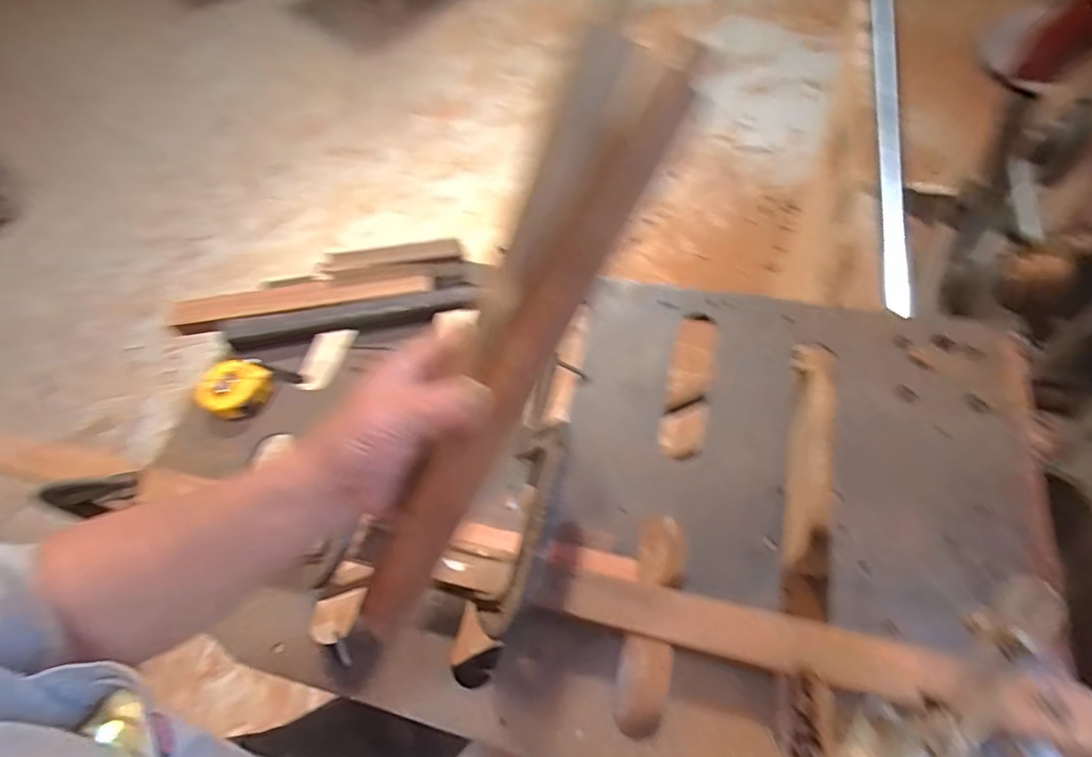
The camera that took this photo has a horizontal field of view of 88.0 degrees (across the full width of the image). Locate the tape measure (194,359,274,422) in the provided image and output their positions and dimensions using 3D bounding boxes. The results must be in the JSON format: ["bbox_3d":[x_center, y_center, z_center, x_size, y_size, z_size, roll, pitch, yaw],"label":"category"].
[{"bbox_3d":[-0.371,0.012,0.675,0.073,0.037,0.077,-2,51,2],"label":"tape measure"}]

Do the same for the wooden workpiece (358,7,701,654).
[{"bbox_3d":[-0.028,-0.002,0.306,0.046,0.027,0.355,33,105,26],"label":"wooden workpiece"}]

